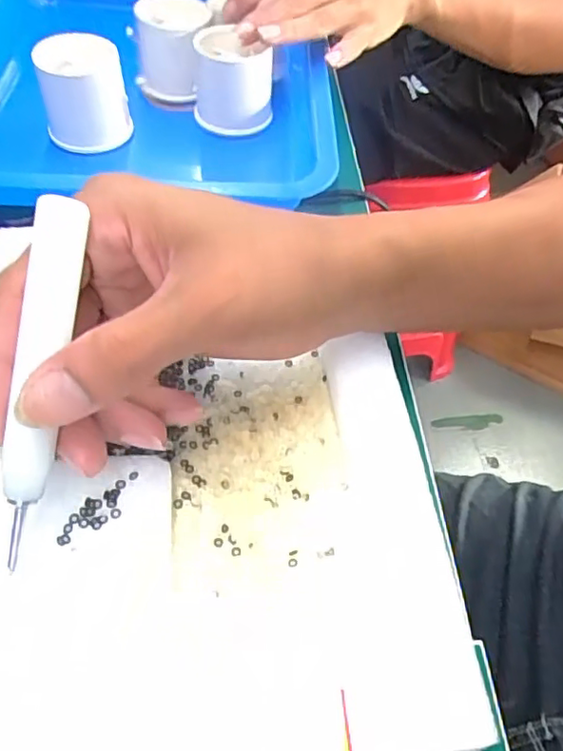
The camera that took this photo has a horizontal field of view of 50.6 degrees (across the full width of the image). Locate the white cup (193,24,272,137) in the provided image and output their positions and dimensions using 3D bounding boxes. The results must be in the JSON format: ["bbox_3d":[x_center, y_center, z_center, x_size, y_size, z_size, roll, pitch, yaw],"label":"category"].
[{"bbox_3d":[-0.032,-0.197,0.401,0.051,0.047,0.046,-1,53,-5],"label":"white cup"}]

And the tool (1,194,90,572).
[{"bbox_3d":[-0.077,-0.001,0.188,0.017,0.012,0.109,6,87,1],"label":"tool"}]

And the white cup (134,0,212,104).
[{"bbox_3d":[-0.075,-0.227,0.417,0.048,0.054,0.051,-5,54,-8],"label":"white cup"}]

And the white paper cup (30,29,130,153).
[{"bbox_3d":[-0.125,-0.179,0.379,0.051,0.052,0.046,-10,55,-11],"label":"white paper cup"}]

